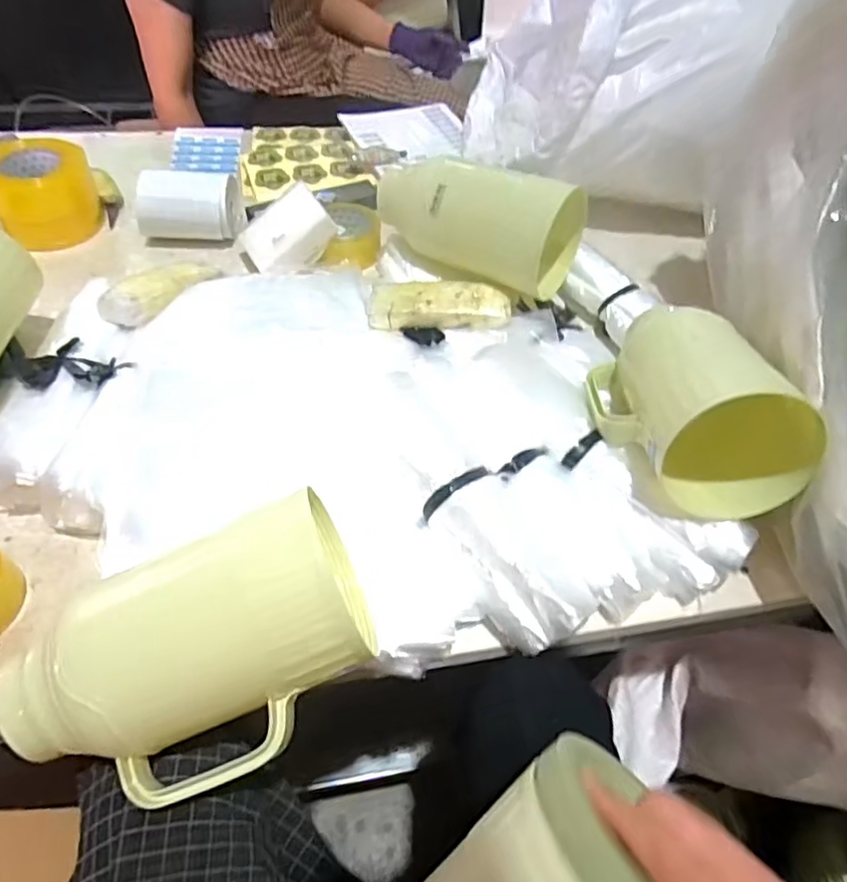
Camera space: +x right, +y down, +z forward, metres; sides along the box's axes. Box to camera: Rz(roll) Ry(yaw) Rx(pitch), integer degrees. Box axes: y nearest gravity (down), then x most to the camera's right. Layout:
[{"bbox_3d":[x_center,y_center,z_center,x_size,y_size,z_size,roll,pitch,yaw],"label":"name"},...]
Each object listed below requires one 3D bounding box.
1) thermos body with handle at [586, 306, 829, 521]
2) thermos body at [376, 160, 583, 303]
[{"bbox_3d":[0.258,-0.047,0.625,0.150,0.129,0.242,0,51,-6],"label":"thermos body with handle"},{"bbox_3d":[0.066,-0.286,0.804,0.250,0.147,0.126,28,54,16],"label":"thermos body"}]

